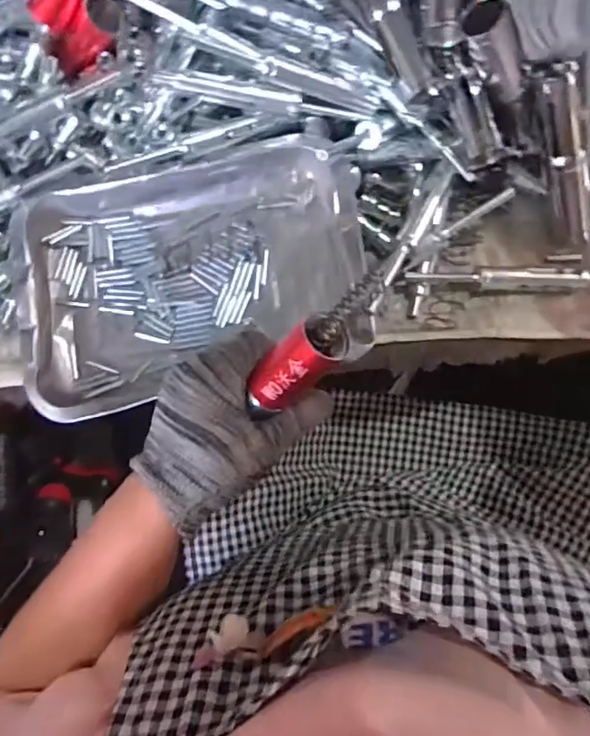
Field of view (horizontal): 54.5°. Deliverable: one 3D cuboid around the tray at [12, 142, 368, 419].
[{"bbox_3d":[-0.080,-0.071,0.428,0.258,0.054,0.182,-13,84,-1],"label":"tray"}]

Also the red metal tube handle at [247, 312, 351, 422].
[{"bbox_3d":[-0.002,0.001,0.304,0.027,0.024,0.071,50,124,5],"label":"red metal tube handle"}]

